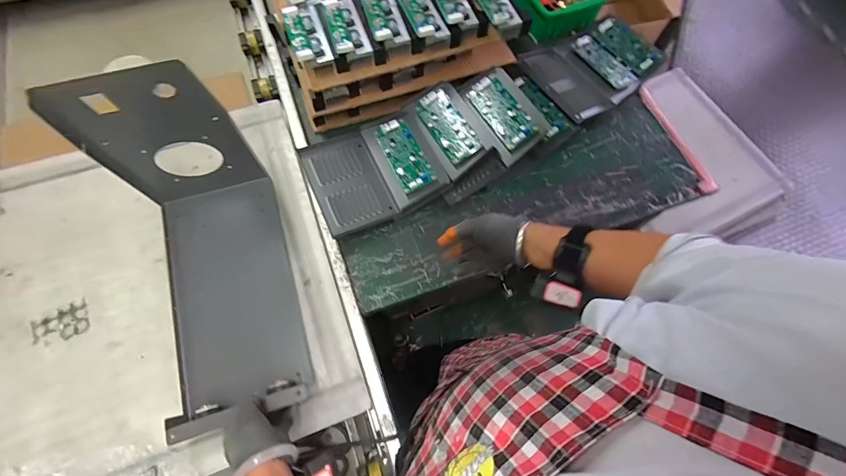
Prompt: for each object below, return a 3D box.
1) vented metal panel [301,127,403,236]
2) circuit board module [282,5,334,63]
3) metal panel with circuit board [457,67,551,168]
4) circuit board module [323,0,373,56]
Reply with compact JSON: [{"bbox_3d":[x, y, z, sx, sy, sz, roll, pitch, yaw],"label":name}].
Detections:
[{"bbox_3d":[-0.131,-0.099,0.657,0.119,0.007,0.182,-21,71,-18],"label":"vented metal panel"},{"bbox_3d":[-0.185,-0.328,0.600,0.054,0.026,0.121,-18,70,-9],"label":"circuit board module"},{"bbox_3d":[0.147,-0.225,0.680,0.096,0.039,0.173,-31,74,5],"label":"metal panel with circuit board"},{"bbox_3d":[-0.124,-0.341,0.610,0.056,0.020,0.110,-18,70,-8],"label":"circuit board module"}]

